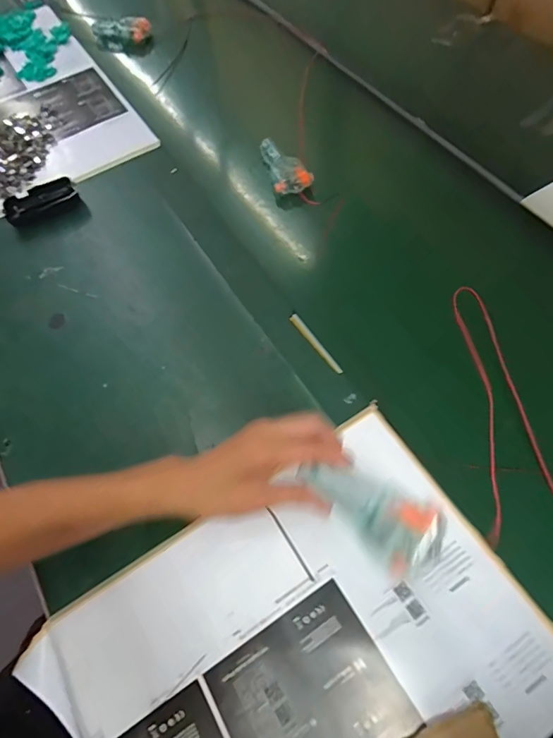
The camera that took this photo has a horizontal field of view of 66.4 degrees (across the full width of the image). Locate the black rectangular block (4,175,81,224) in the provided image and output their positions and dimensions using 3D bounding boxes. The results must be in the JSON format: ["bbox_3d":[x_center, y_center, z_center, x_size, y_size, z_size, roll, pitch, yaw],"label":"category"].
[{"bbox_3d":[-0.367,-0.260,0.660,0.110,0.023,0.060,-24,64,-10],"label":"black rectangular block"}]

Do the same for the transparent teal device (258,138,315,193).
[{"bbox_3d":[0.013,-0.334,0.694,0.058,0.040,0.128,-15,63,-5],"label":"transparent teal device"}]

